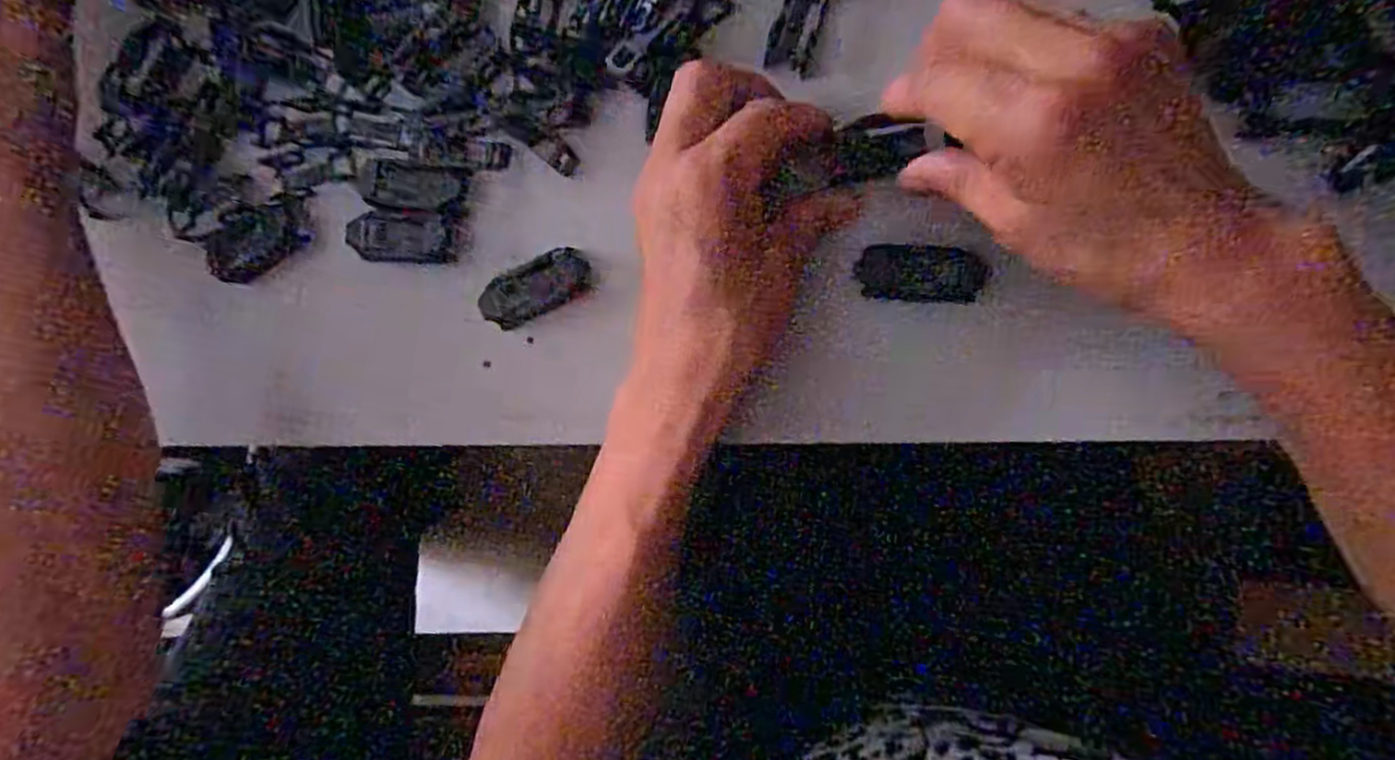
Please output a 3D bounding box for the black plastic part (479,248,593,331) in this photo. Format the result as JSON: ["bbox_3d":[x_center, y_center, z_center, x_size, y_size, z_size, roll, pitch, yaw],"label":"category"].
[{"bbox_3d":[-0.071,-0.040,0.326,0.049,0.014,0.020,-28,86,6],"label":"black plastic part"}]

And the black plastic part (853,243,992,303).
[{"bbox_3d":[0.092,-0.044,0.307,0.050,0.007,0.023,3,89,8],"label":"black plastic part"}]

